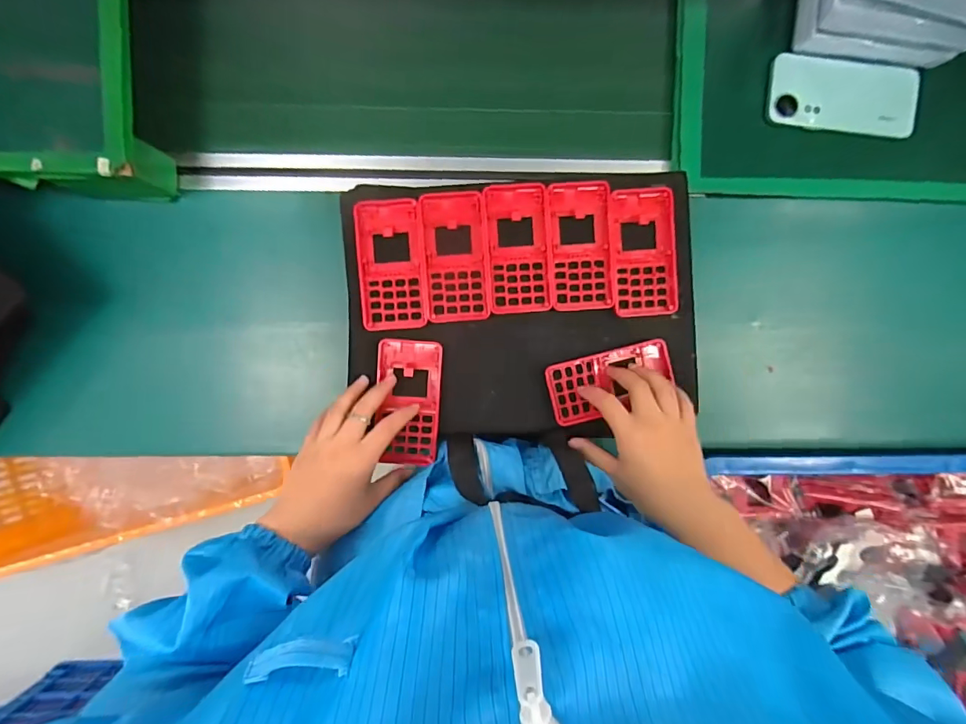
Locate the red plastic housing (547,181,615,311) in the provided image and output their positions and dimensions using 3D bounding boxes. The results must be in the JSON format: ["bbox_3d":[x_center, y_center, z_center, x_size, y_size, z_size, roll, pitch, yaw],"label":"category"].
[{"bbox_3d":[0.096,-0.115,0.457,0.062,0.014,0.124,-4,93,-2],"label":"red plastic housing"}]

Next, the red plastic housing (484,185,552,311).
[{"bbox_3d":[0.035,-0.112,0.455,0.061,0.015,0.125,-4,93,-2],"label":"red plastic housing"}]

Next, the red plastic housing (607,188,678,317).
[{"bbox_3d":[0.159,-0.110,0.459,0.063,0.015,0.126,-4,93,-2],"label":"red plastic housing"}]

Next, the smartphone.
[{"bbox_3d":[0.397,-0.293,0.507,0.157,0.015,0.069,7,108,1],"label":"smartphone"}]

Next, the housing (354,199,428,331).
[{"bbox_3d":[-0.090,-0.095,0.452,0.063,0.010,0.126,-4,93,-2],"label":"housing"}]

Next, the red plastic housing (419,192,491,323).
[{"bbox_3d":[-0.027,-0.102,0.453,0.061,0.012,0.123,-4,93,-2],"label":"red plastic housing"}]

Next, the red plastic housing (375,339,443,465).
[{"bbox_3d":[-0.071,0.040,0.455,0.061,0.018,0.123,-1,93,-2],"label":"red plastic housing"}]

